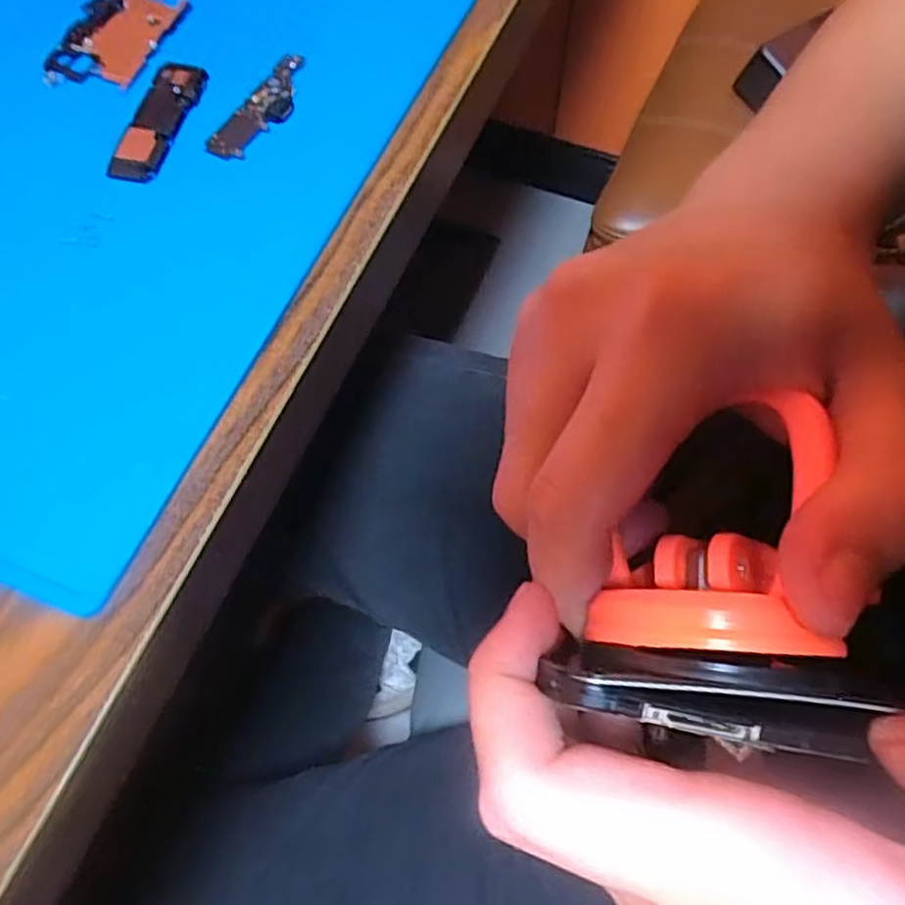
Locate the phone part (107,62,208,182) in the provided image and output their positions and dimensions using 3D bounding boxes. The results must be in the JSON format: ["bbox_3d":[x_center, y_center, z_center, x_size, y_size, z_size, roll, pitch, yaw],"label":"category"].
[{"bbox_3d":[-0.125,-0.142,0.302,0.022,0.004,0.065,12,67,6],"label":"phone part"}]

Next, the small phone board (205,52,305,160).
[{"bbox_3d":[-0.080,-0.150,0.305,0.022,0.004,0.064,28,70,12],"label":"small phone board"}]

